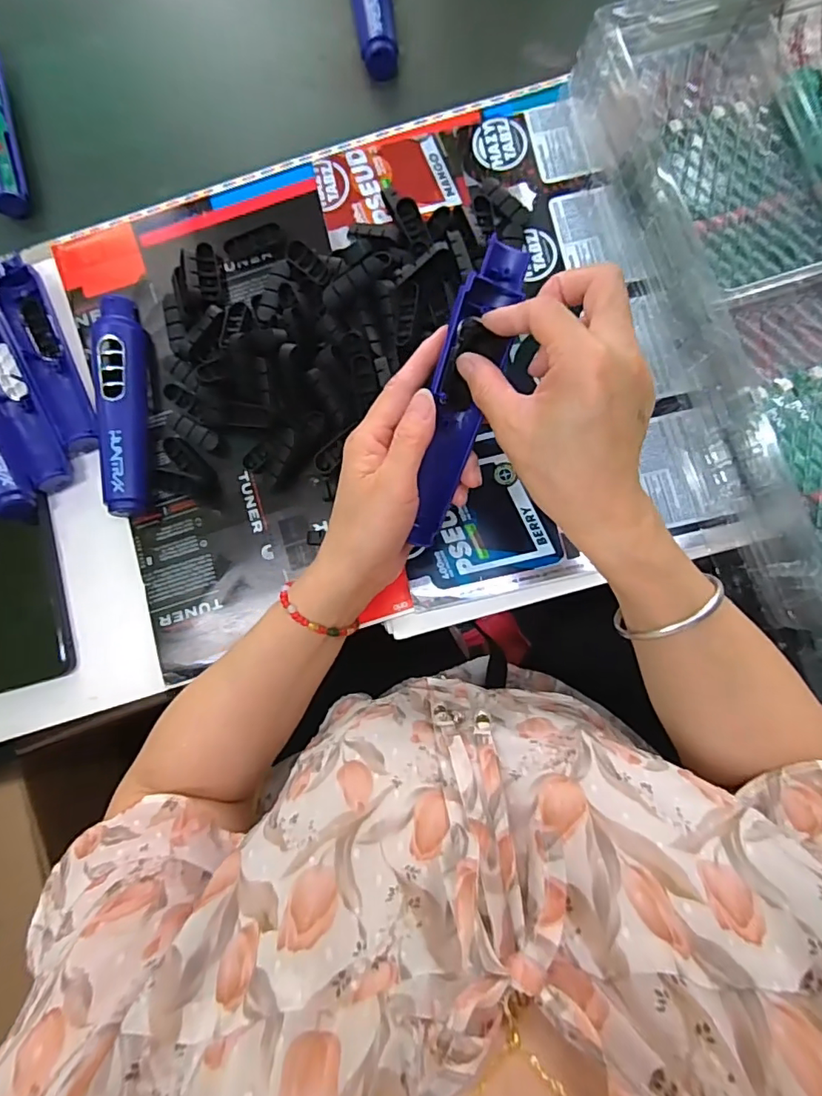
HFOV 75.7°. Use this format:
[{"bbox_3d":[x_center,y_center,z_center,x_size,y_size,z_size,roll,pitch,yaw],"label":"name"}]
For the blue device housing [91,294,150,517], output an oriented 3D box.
[{"bbox_3d":[-0.223,-0.115,0.407,0.031,0.027,0.175,-8,84,2],"label":"blue device housing"}]

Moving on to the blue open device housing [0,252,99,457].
[{"bbox_3d":[-0.287,-0.154,0.419,0.035,0.020,0.165,-25,84,0],"label":"blue open device housing"}]

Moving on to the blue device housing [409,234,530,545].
[{"bbox_3d":[0.030,-0.083,0.311,0.034,0.019,0.172,16,110,6],"label":"blue device housing"}]

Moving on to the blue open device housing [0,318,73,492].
[{"bbox_3d":[-0.313,-0.120,0.418,0.040,0.019,0.162,-31,84,-1],"label":"blue open device housing"}]

